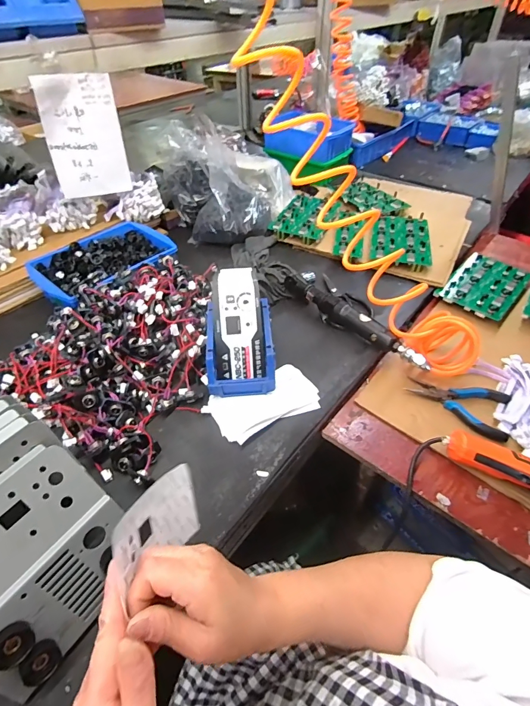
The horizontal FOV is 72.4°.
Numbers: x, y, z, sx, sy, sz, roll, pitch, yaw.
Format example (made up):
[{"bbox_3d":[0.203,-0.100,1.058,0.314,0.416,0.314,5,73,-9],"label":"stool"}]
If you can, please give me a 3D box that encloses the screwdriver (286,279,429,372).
[{"bbox_3d":[0.151,-0.062,0.648,0.045,0.044,0.311,-31,53,-26],"label":"screwdriver"}]

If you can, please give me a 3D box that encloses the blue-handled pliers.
[{"bbox_3d":[0.302,0.076,0.569,0.148,0.015,0.087,18,49,17],"label":"blue-handled pliers"}]

